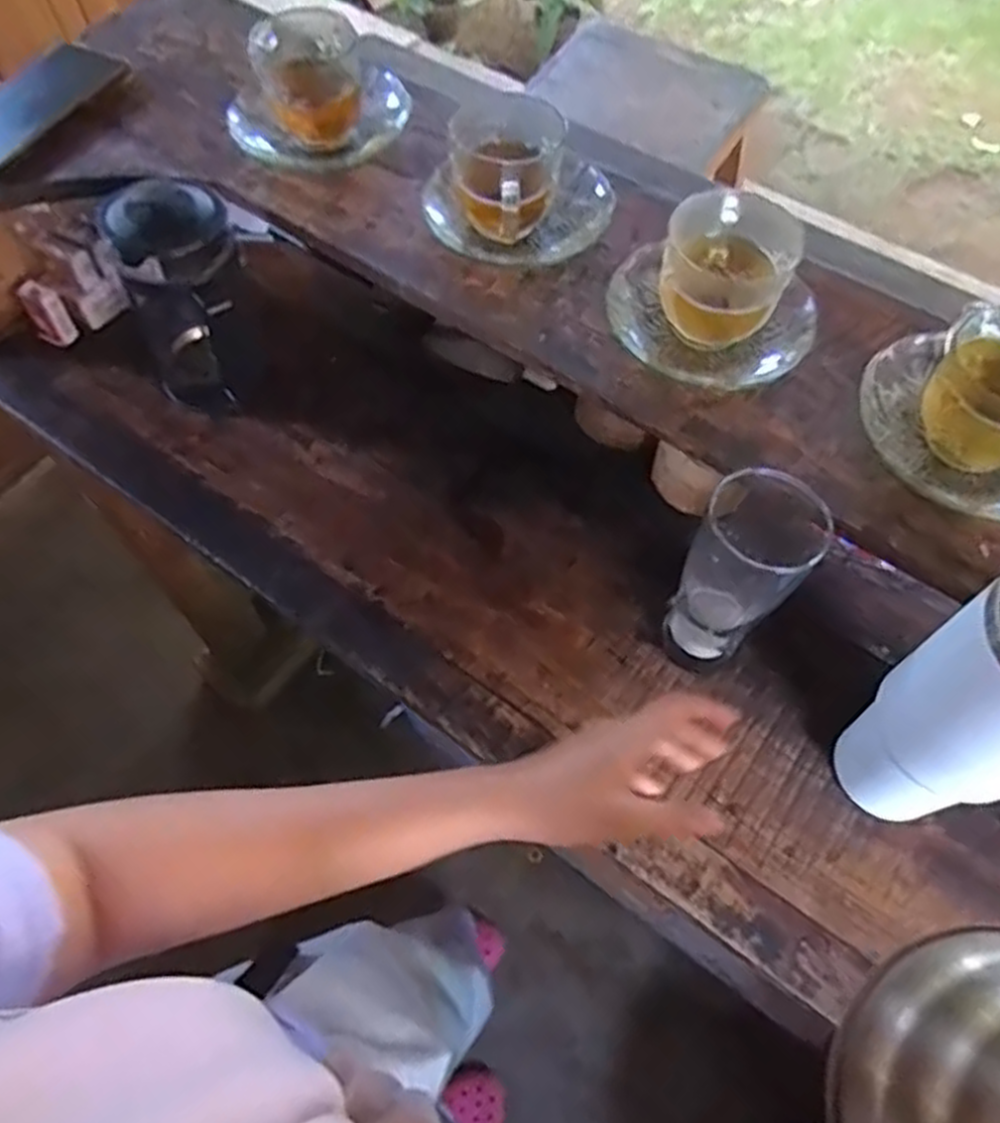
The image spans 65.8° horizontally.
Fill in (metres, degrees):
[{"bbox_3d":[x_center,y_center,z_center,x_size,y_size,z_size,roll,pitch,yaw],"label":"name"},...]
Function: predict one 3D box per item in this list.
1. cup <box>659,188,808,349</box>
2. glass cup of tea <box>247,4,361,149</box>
[{"bbox_3d":[0.148,-0.190,0.498,0.077,0.073,0.076,24,65,13],"label":"cup"},{"bbox_3d":[-0.147,-0.372,0.599,0.075,0.062,0.084,-16,63,-8],"label":"glass cup of tea"}]

